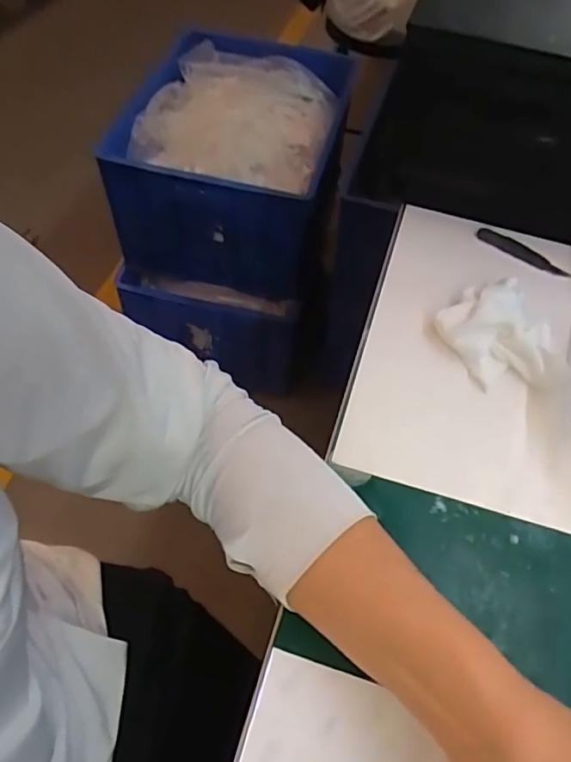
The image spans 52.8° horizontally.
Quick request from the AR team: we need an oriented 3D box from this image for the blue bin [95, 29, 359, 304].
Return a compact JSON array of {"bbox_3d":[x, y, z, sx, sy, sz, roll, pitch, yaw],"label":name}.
[{"bbox_3d":[-0.094,-0.417,1.126,0.351,0.277,0.422,13,54,5],"label":"blue bin"}]

